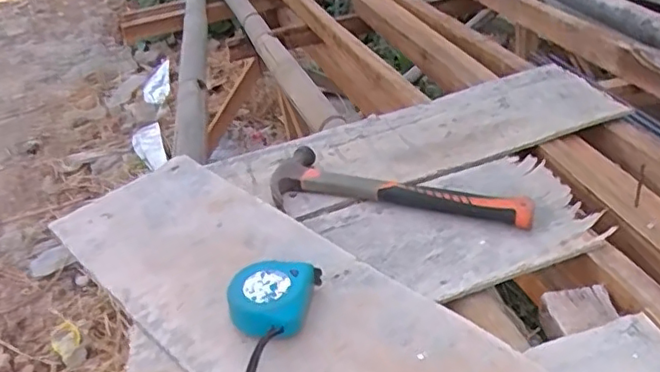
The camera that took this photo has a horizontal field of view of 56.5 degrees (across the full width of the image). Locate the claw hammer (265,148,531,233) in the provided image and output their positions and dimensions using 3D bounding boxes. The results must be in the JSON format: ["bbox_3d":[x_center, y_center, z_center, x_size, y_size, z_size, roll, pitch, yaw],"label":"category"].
[{"bbox_3d":[0.078,0.004,0.750,0.333,0.034,0.100,12,36,26],"label":"claw hammer"}]

